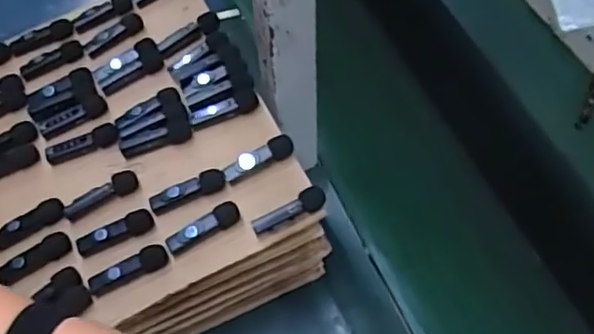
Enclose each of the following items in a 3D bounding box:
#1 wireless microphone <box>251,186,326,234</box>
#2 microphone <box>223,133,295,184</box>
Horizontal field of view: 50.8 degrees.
[{"bbox_3d":[-0.006,0.038,0.512,0.062,0.022,0.017,-25,60,-14],"label":"wireless microphone"},{"bbox_3d":[-0.033,-0.006,0.539,0.063,0.022,0.015,-25,60,-14],"label":"microphone"}]

